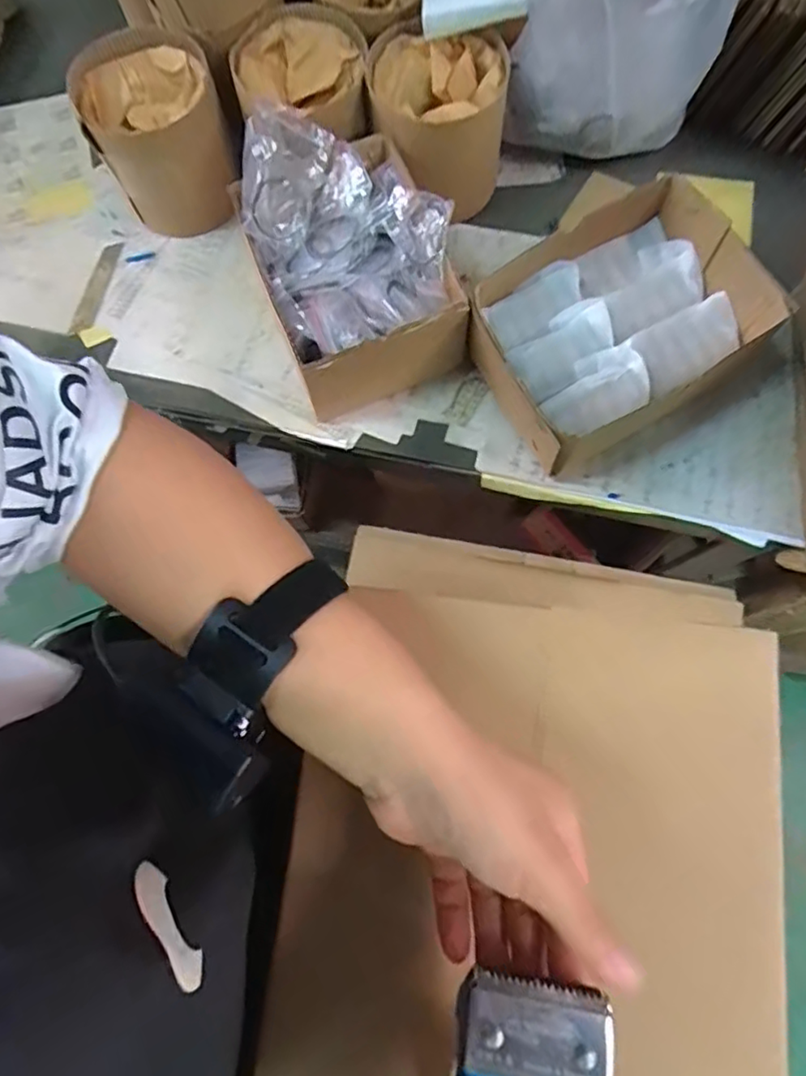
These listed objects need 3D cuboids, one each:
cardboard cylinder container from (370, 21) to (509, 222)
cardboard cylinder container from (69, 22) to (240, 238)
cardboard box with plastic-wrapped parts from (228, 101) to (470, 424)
[{"bbox_3d":[0.030,-0.371,0.551,0.119,0.095,0.120,3,76,2],"label":"cardboard cylinder container"},{"bbox_3d":[-0.225,-0.377,0.578,0.119,0.117,0.120,-26,77,-5],"label":"cardboard cylinder container"},{"bbox_3d":[-0.048,-0.240,0.521,0.155,0.115,0.209,-21,77,-4],"label":"cardboard box with plastic-wrapped parts"}]

